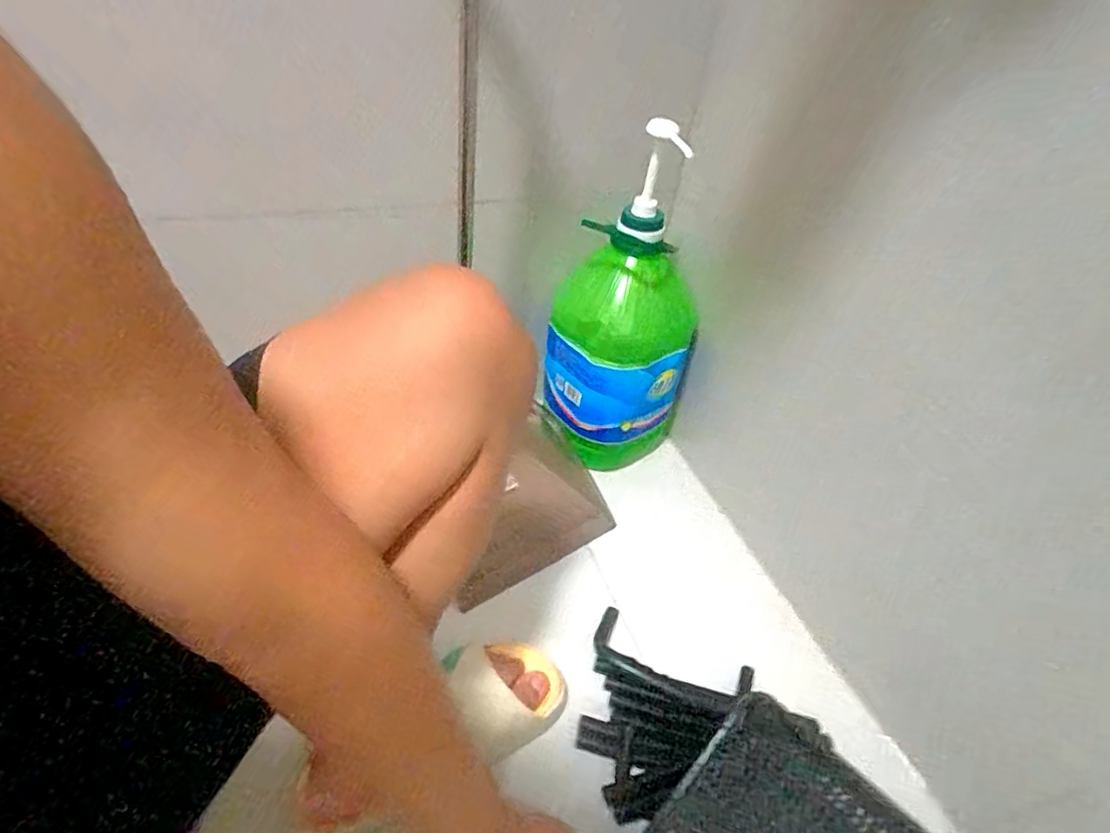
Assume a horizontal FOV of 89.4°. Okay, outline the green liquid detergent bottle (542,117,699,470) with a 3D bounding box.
[{"bbox_3d":[0.101,-0.138,0.817,0.181,0.468,0.161,36,50,27],"label":"green liquid detergent bottle"}]

